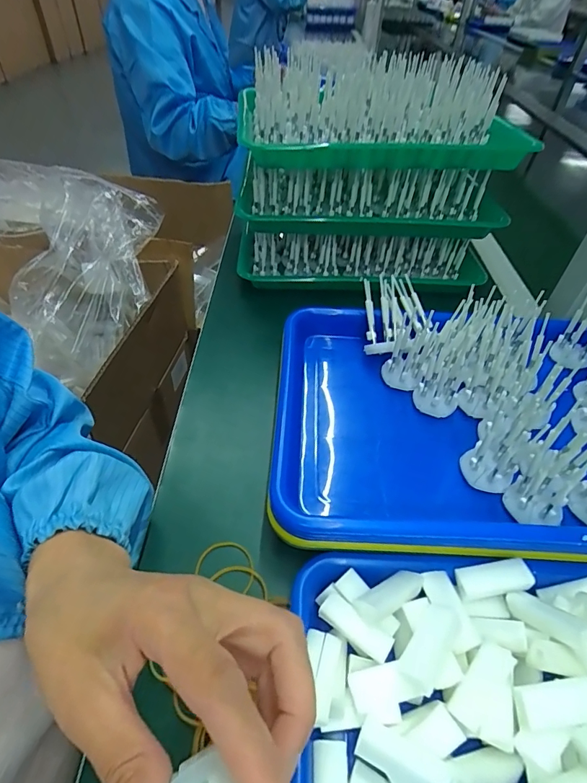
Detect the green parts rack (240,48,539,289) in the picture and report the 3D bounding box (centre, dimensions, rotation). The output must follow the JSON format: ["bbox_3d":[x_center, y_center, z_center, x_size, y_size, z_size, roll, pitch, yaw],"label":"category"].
[{"bbox_3d":[0.093,-0.276,0.537,0.313,0.213,0.219,3,47,-1],"label":"green parts rack"}]

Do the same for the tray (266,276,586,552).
[{"bbox_3d":[0.152,0.003,0.353,0.330,0.064,0.253,3,47,0],"label":"tray"}]

